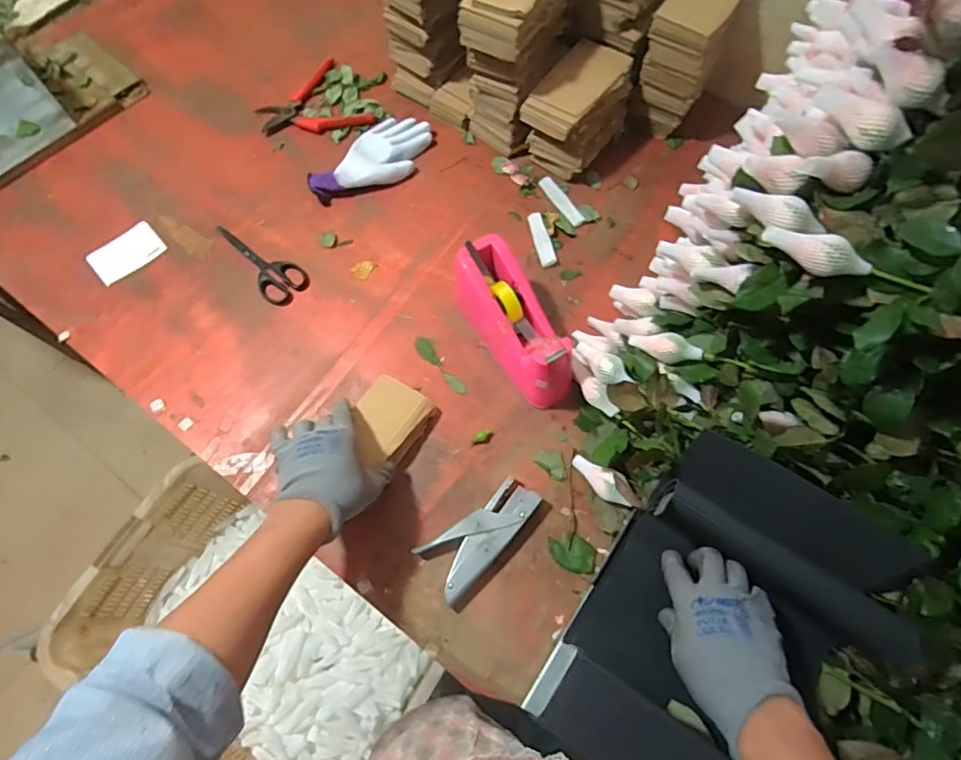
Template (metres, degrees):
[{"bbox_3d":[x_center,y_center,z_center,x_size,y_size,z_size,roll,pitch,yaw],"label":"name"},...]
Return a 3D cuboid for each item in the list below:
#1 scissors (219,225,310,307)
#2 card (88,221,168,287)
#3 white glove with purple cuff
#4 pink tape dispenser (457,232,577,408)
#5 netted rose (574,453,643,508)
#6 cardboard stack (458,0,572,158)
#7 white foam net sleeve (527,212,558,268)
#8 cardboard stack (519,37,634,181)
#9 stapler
[{"bbox_3d":[-0.319,-0.172,0.769,0.174,0.008,0.064,40,73,15],"label":"scissors"},{"bbox_3d":[-0.510,-0.183,0.777,0.097,0.008,0.066,-39,76,-14],"label":"card"},{"bbox_3d":[-0.161,-0.334,0.818,0.097,0.028,0.199,37,72,14],"label":"white glove with purple cuff"},{"bbox_3d":[0.038,-0.066,0.668,0.078,0.103,0.198,-28,71,-10],"label":"pink tape dispenser"},{"bbox_3d":[0.145,0.118,0.620,0.027,0.029,0.096,-42,43,-15],"label":"netted rose"},{"bbox_3d":[0.050,-0.456,0.762,0.091,0.225,0.160,29,70,11],"label":"cardboard stack"},{"bbox_3d":[0.087,-0.204,0.779,0.024,0.008,0.091,-13,68,-5],"label":"white foam net sleeve"},{"bbox_3d":[0.143,-0.390,0.794,0.108,0.117,0.162,32,71,12],"label":"cardboard stack"},{"bbox_3d":[0.001,0.175,0.616,0.147,0.023,0.069,-42,74,-15],"label":"stapler"}]

